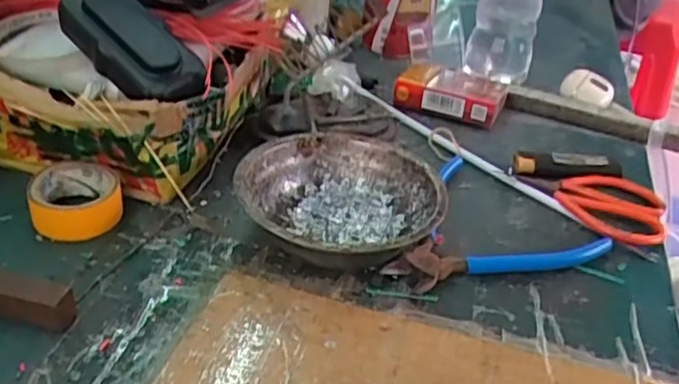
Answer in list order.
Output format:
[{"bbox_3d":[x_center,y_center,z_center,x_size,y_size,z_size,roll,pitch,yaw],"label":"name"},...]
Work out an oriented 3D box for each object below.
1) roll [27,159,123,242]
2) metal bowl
[{"bbox_3d":[-0.163,0.005,0.420,0.051,0.027,0.055,-3,35,-13],"label":"roll"},{"bbox_3d":[0.000,0.010,0.420,0.122,0.041,0.123,4,34,-3],"label":"metal bowl"}]

